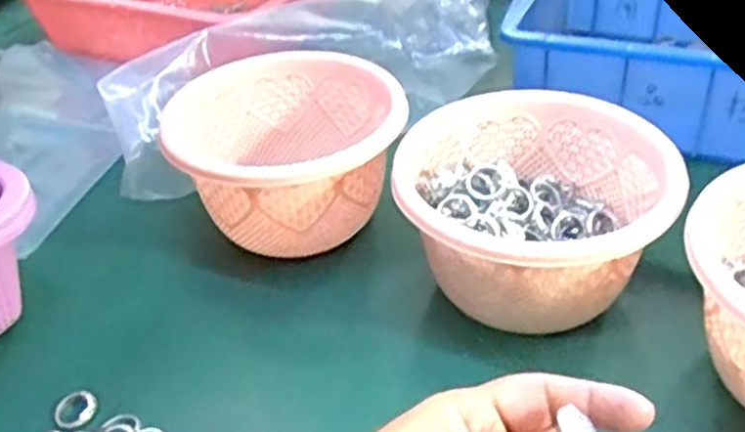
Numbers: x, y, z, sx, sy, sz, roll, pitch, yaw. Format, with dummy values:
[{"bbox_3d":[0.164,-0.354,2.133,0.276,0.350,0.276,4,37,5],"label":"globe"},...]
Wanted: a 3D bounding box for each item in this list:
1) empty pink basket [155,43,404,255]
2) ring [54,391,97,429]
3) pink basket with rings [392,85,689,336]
[{"bbox_3d":[-0.054,-0.034,0.492,0.141,0.092,0.145,-14,38,-13],"label":"empty pink basket"},{"bbox_3d":[-0.155,0.101,0.391,0.021,0.005,0.020,-3,37,2],"label":"ring"},{"bbox_3d":[0.087,0.005,0.426,0.145,0.089,0.143,-9,37,-6],"label":"pink basket with rings"}]

